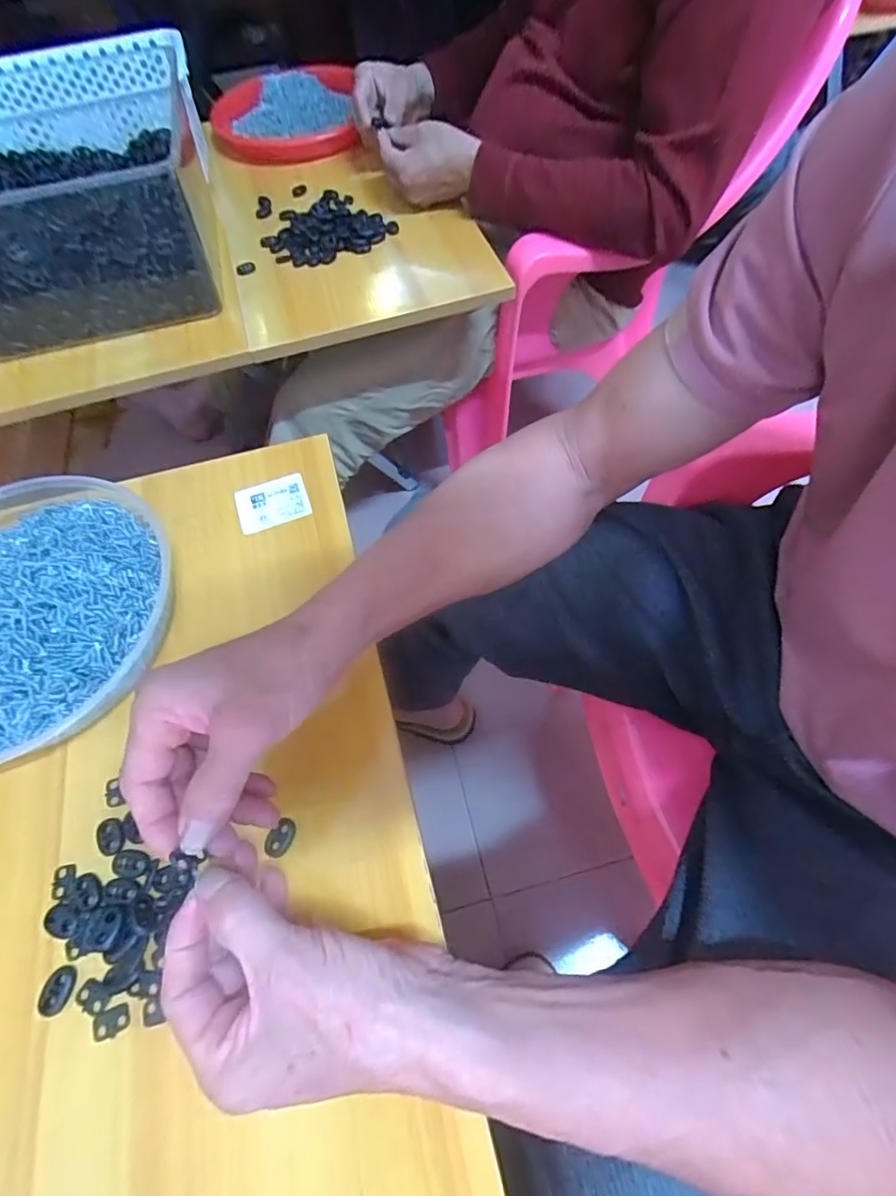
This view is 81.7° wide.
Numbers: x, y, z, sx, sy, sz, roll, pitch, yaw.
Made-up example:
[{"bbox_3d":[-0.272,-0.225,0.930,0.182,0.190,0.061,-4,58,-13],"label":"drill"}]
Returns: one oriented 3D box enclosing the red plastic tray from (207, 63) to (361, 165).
[{"bbox_3d":[-0.234,-0.688,0.732,0.209,0.052,0.194,-6,61,0],"label":"red plastic tray"}]

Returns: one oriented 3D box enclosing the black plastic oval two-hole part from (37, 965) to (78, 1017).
[{"bbox_3d":[-0.213,0.214,0.283,0.015,0.004,0.022,0,61,3],"label":"black plastic oval two-hole part"}]

